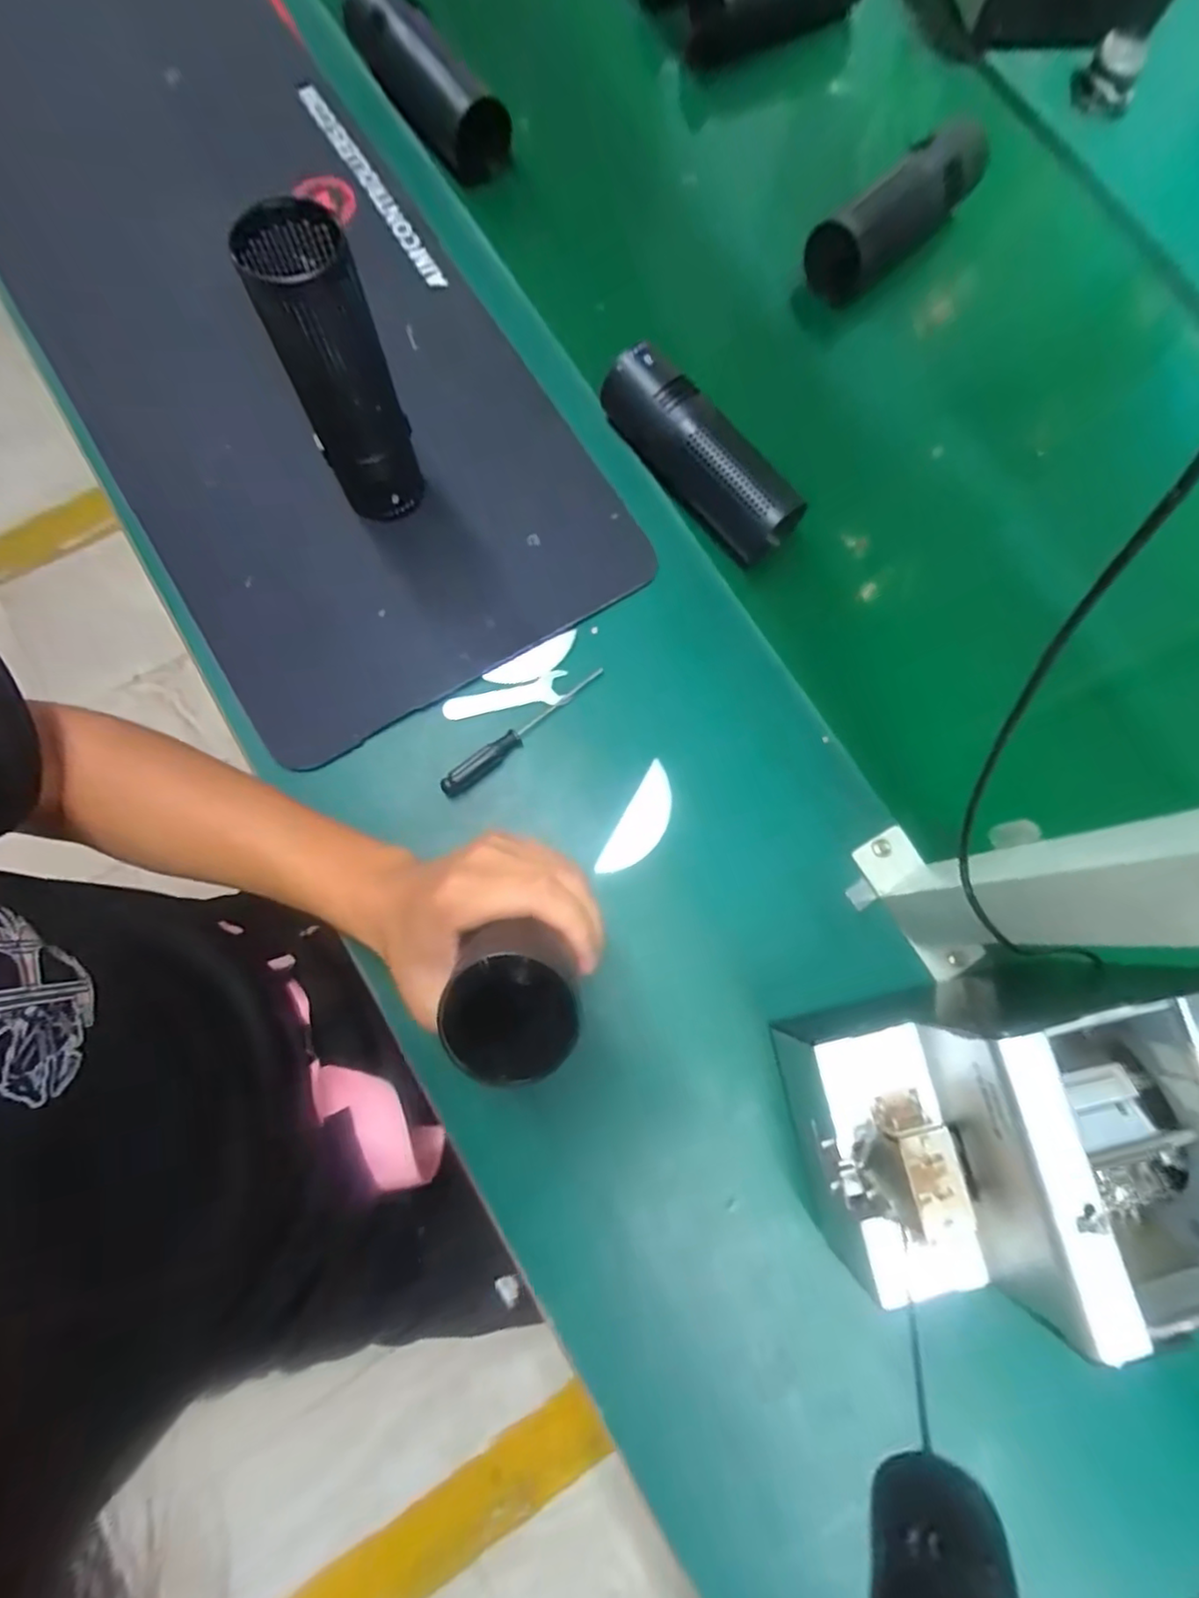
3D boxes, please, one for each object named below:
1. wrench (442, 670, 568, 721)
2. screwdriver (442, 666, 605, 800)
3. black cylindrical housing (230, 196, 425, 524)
[{"bbox_3d":[-0.063,-0.067,0.447,0.085,0.008,0.023,-16,80,-7],"label":"wrench"},{"bbox_3d":[-0.050,-0.047,0.432,0.131,0.019,0.013,-40,84,-10],"label":"screwdriver"},{"bbox_3d":[-0.148,-0.237,0.375,0.055,0.161,0.060,-24,81,-8],"label":"black cylindrical housing"}]

